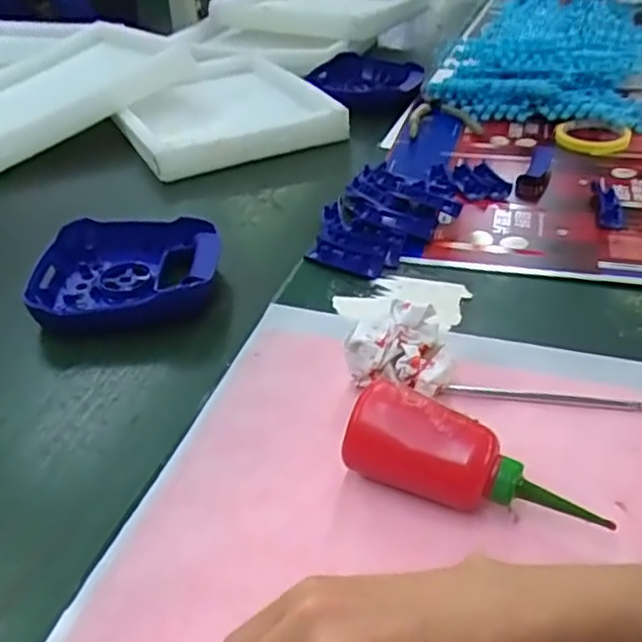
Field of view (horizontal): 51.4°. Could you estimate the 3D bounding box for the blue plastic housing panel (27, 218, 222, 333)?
[{"bbox_3d":[-0.198,-0.049,0.682,0.192,0.044,0.162,-5,37,-1],"label":"blue plastic housing panel"}]

